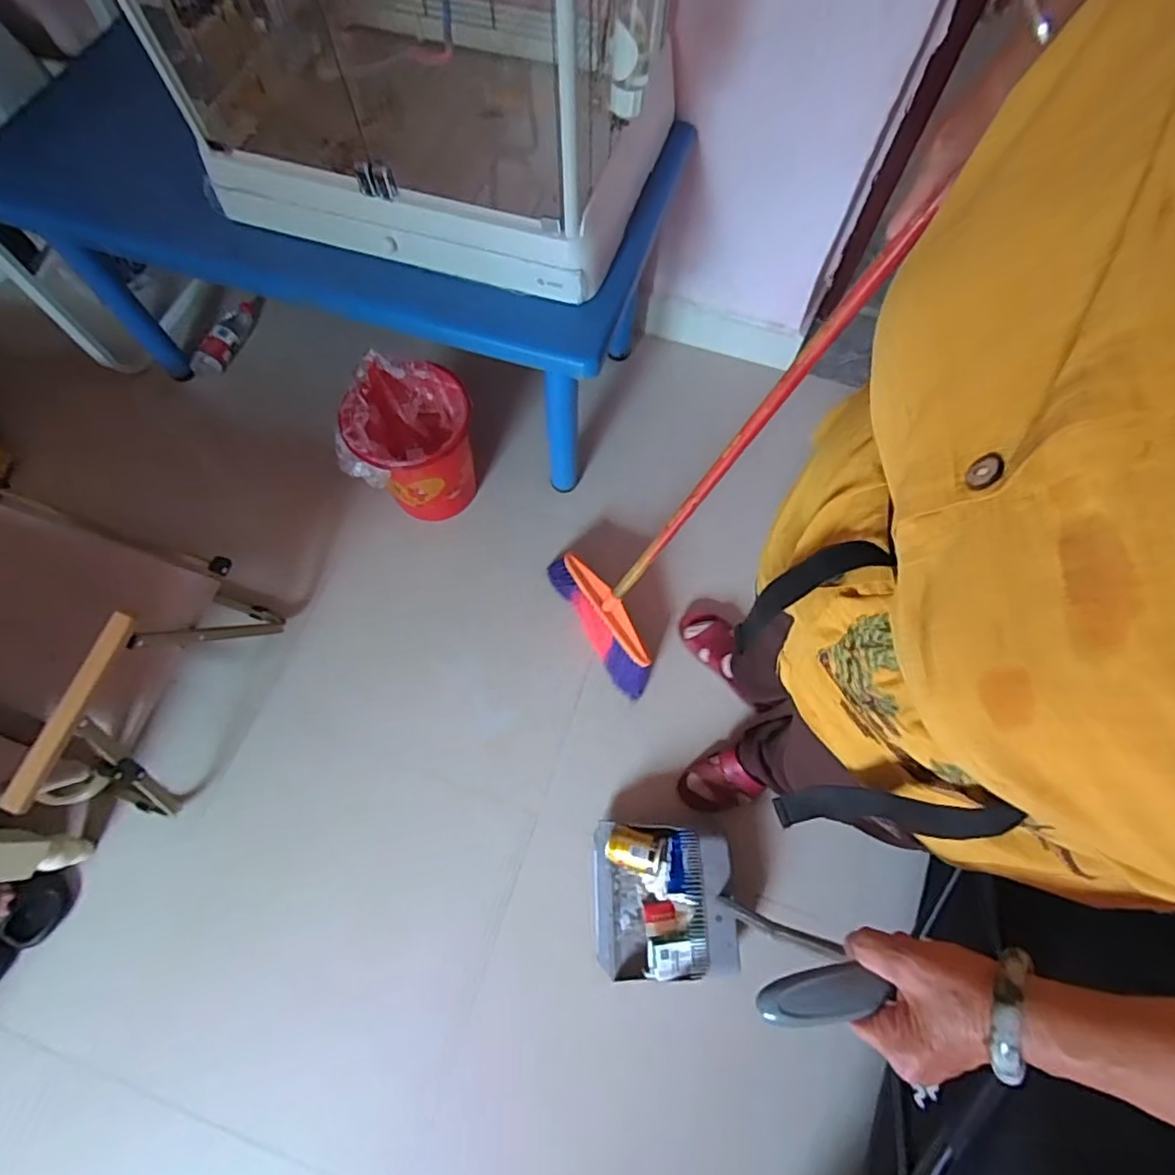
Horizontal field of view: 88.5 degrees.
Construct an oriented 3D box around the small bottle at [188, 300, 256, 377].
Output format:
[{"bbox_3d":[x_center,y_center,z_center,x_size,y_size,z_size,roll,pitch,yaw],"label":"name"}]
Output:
[{"bbox_3d":[-0.920,-0.628,1.536,0.090,0.083,0.199,11,67,4],"label":"small bottle"}]

